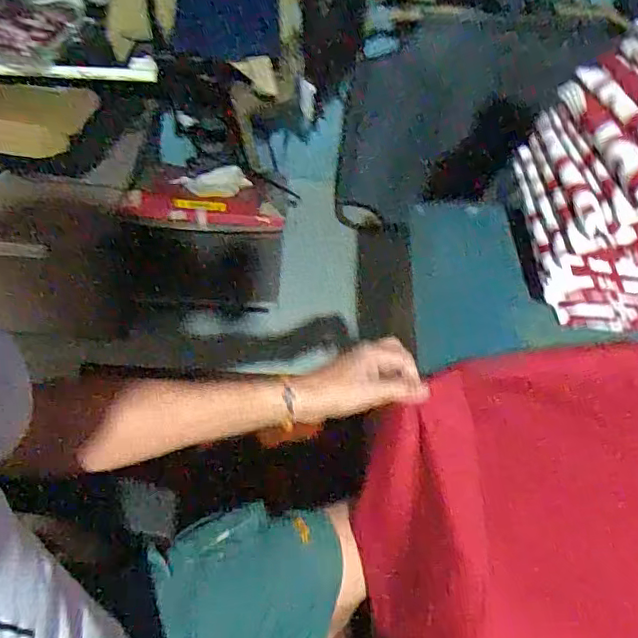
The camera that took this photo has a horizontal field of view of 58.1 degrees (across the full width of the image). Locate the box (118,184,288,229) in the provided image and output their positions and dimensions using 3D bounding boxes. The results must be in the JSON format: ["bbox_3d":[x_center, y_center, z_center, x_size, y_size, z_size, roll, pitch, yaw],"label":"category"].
[{"bbox_3d":[-0.256,-0.276,1.327,0.351,0.058,0.159,2,51,-3],"label":"box"}]

